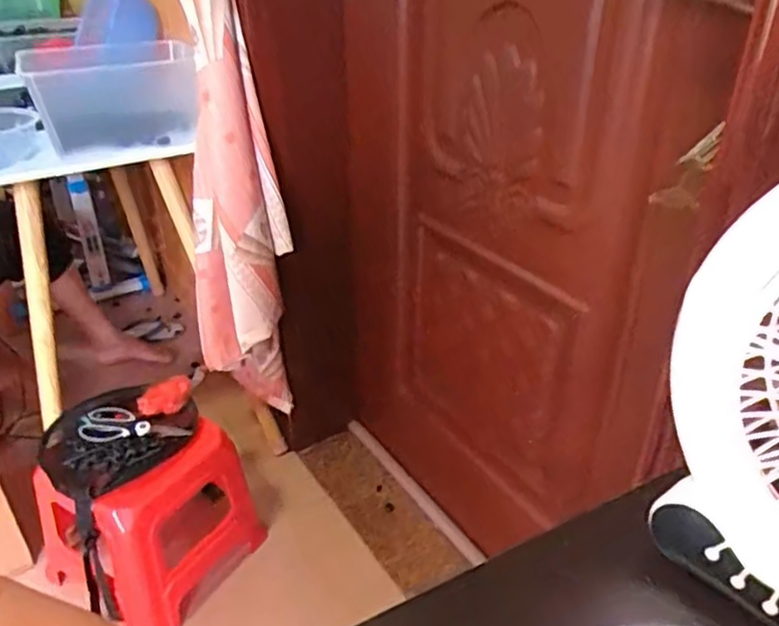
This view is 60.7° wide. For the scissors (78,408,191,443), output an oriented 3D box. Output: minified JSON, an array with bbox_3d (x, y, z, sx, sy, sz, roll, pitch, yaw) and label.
[{"bbox_3d":[-0.449,0.201,1.173,0.186,0.014,0.086,3,32,5],"label":"scissors"}]

